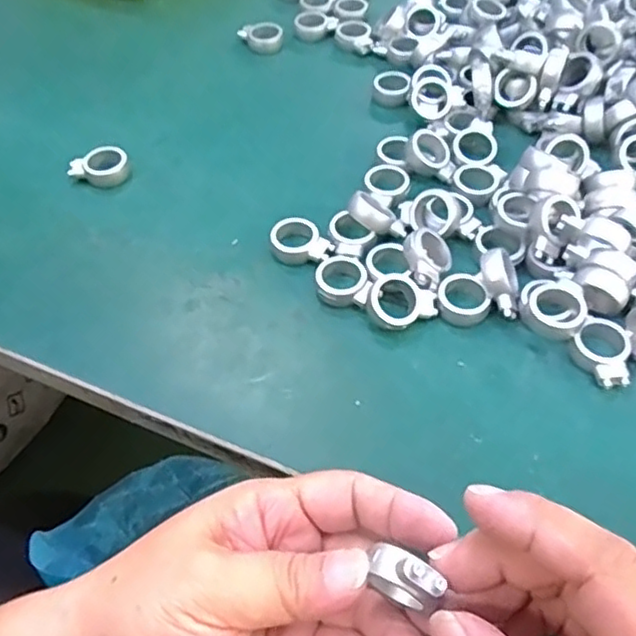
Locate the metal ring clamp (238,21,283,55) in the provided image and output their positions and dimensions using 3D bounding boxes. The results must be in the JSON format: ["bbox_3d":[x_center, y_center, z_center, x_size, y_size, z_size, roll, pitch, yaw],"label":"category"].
[{"bbox_3d":[-0.041,-0.203,0.465,0.030,0.011,0.024,-11,53,-6],"label":"metal ring clamp"}]

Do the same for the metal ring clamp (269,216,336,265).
[{"bbox_3d":[-0.009,-0.037,0.335,0.025,0.013,0.033,-33,58,-21],"label":"metal ring clamp"}]

